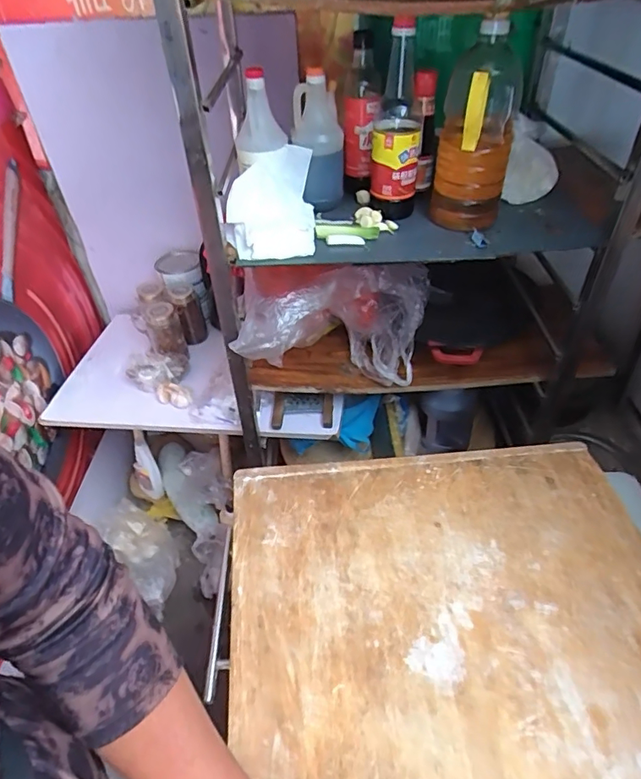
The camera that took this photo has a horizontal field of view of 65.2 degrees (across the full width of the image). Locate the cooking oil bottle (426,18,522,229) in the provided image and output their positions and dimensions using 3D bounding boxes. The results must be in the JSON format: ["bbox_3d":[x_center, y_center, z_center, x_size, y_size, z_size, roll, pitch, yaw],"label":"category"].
[{"bbox_3d":[0.219,-0.355,0.729,0.110,0.254,0.088,9,45,15],"label":"cooking oil bottle"}]

